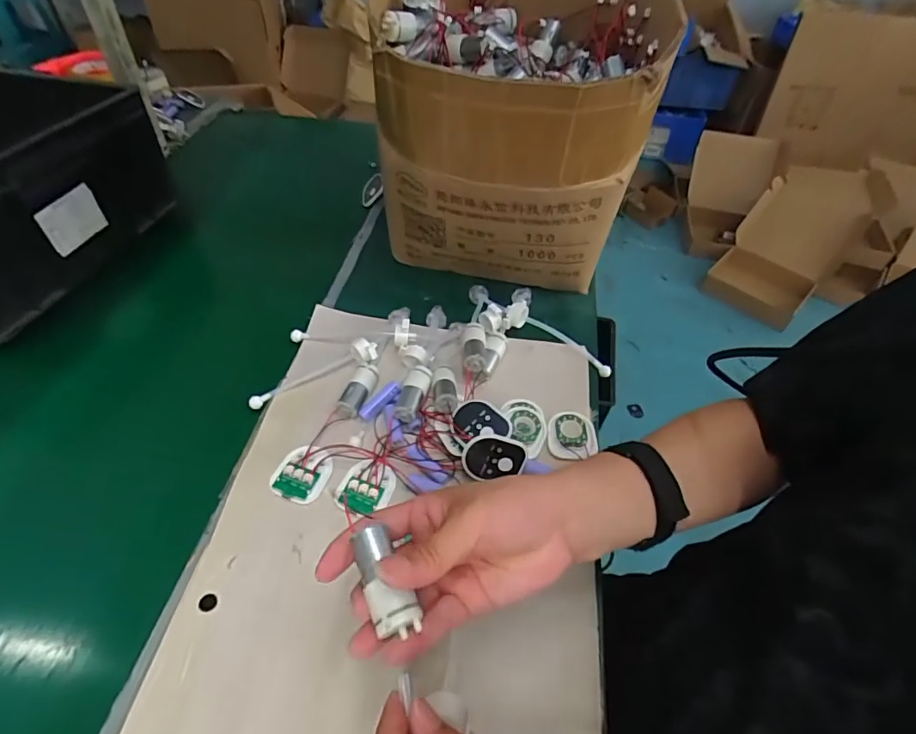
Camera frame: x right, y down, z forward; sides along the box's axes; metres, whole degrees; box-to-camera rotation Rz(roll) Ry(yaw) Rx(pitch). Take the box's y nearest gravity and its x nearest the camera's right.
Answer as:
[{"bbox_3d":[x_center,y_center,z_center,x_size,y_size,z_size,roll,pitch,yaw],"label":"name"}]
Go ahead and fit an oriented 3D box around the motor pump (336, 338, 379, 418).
[{"bbox_3d":[-0.104,0.010,0.550,0.034,0.029,0.090,4,48,-1],"label":"motor pump"}]

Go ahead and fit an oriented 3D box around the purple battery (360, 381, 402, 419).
[{"bbox_3d":[-0.081,0.033,0.525,0.050,0.011,0.014,-41,56,-6],"label":"purple battery"}]

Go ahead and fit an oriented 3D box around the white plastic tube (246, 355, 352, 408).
[{"bbox_3d":[-0.167,0.013,0.547,0.117,0.012,0.012,-28,55,-26],"label":"white plastic tube"}]

